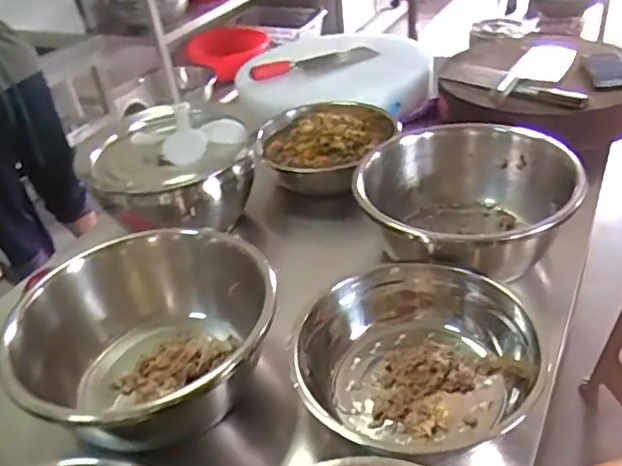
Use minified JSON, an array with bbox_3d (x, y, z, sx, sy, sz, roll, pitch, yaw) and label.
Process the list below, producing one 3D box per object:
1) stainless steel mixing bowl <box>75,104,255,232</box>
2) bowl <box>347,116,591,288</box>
[{"bbox_3d":[-0.215,-0.093,0.949,0.245,0.140,0.239,-6,36,2],"label":"stainless steel mixing bowl"},{"bbox_3d":[0.223,-0.034,0.840,0.274,0.144,0.294,-5,36,4],"label":"bowl"}]

